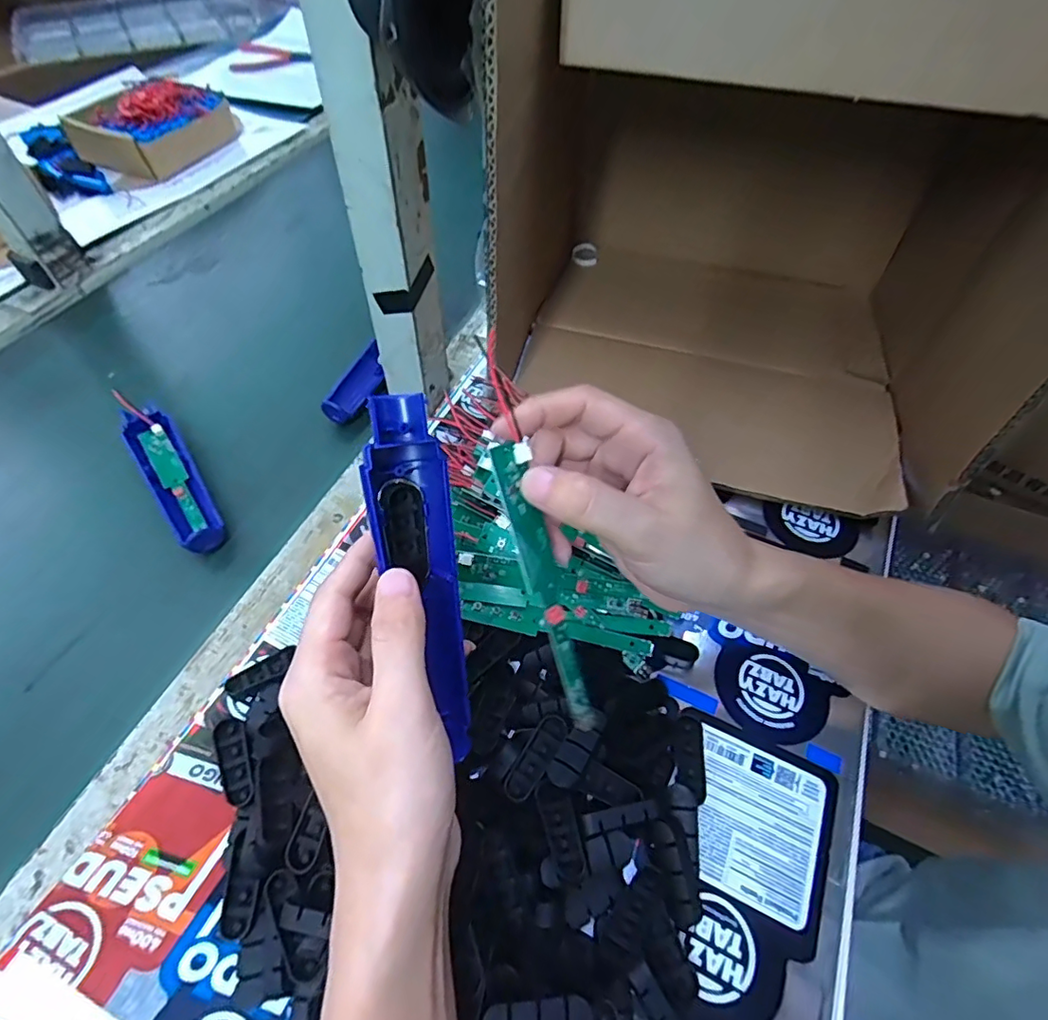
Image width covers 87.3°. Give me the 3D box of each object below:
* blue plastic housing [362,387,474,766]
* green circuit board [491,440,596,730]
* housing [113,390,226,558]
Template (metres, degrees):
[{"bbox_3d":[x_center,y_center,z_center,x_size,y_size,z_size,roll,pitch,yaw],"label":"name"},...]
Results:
[{"bbox_3d":[-0.046,0.033,0.263,0.037,0.025,0.171,-13,101,-9],"label":"blue plastic housing"},{"bbox_3d":[0.010,0.037,0.257,0.016,0.007,0.139,-19,101,-13],"label":"green circuit board"},{"bbox_3d":[-0.291,-0.030,0.454,0.037,0.026,0.176,-32,62,-20],"label":"housing"}]

